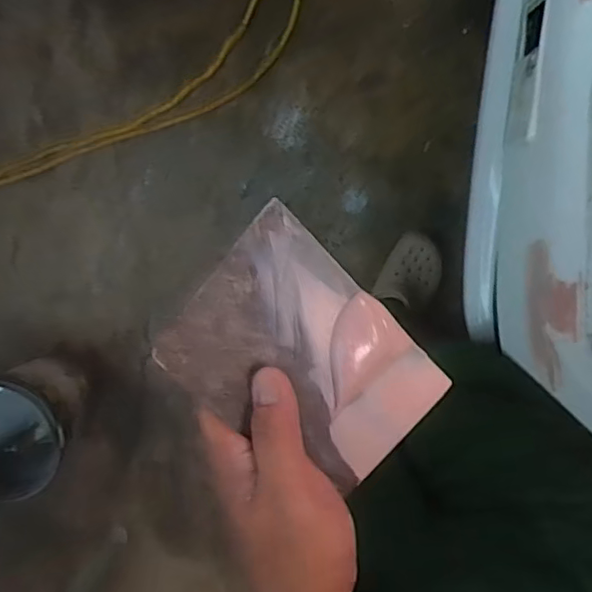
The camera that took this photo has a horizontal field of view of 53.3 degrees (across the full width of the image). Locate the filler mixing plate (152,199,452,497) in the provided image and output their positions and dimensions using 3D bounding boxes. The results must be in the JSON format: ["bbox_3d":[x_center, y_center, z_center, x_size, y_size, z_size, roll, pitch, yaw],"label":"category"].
[{"bbox_3d":[0.007,0.034,0.297,0.133,0.007,0.096,45,77,-15],"label":"filler mixing plate"}]

